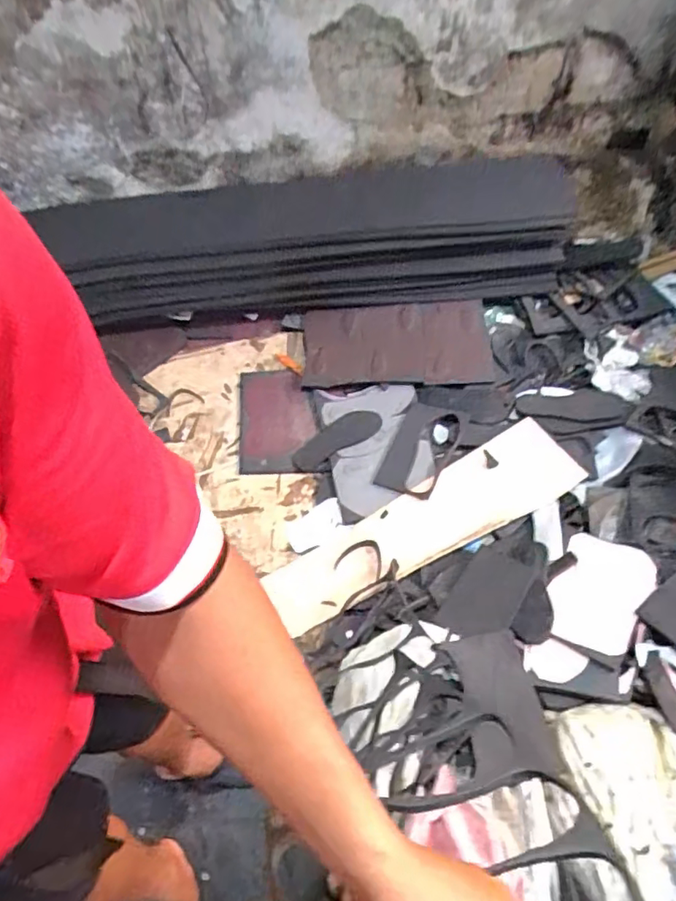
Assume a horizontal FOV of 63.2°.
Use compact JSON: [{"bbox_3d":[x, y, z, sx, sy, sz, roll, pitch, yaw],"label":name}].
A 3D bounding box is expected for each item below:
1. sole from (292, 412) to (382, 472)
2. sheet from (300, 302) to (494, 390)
[{"bbox_3d":[-0.006,-0.028,1.503,0.260,0.018,0.090,-30,61,1],"label":"sole"},{"bbox_3d":[0.158,-0.303,1.591,0.540,0.036,0.264,0,69,14],"label":"sheet"}]

